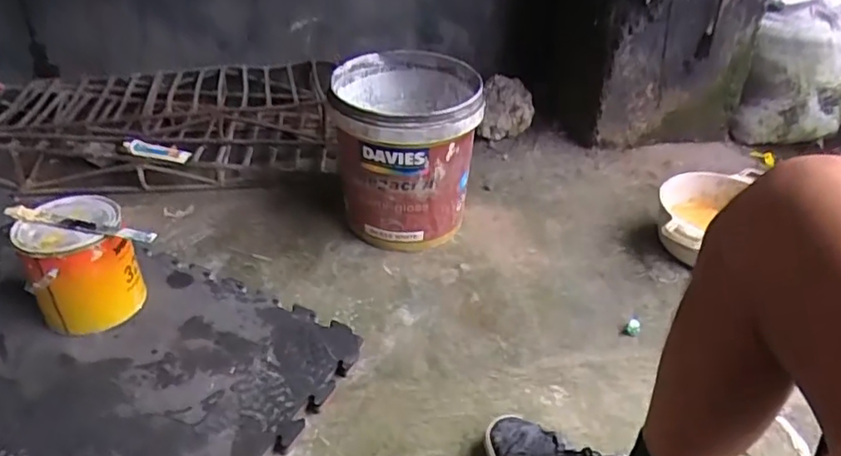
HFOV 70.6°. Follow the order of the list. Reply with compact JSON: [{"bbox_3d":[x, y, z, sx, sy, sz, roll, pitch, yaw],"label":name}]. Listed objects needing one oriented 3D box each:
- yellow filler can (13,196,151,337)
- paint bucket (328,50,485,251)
[{"bbox_3d":[-0.550,0.059,0.973,0.157,0.167,0.149,-15,38,-22],"label":"yellow filler can"},{"bbox_3d":[-0.032,-0.157,1.229,0.265,0.320,0.327,-2,35,-5],"label":"paint bucket"}]

